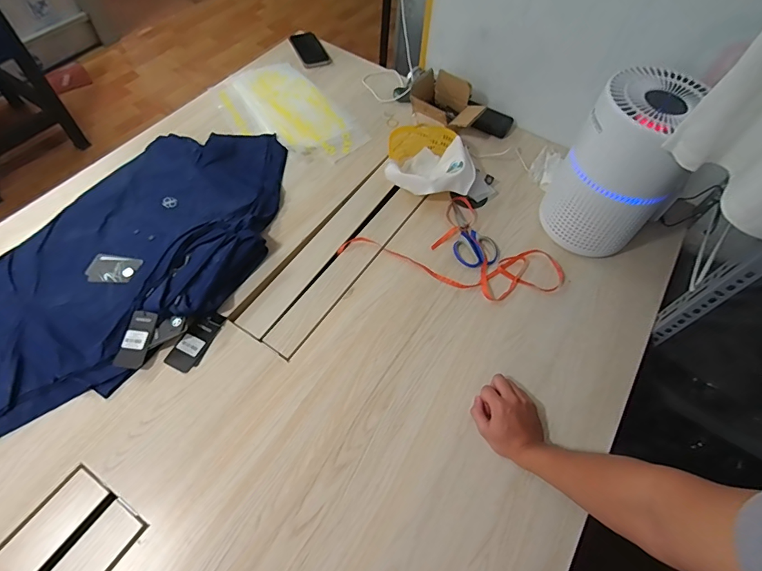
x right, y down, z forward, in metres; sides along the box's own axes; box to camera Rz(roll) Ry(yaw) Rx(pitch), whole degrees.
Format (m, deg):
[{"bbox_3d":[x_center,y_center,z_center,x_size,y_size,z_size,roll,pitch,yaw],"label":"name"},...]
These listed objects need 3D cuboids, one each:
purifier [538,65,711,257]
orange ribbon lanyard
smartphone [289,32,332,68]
[{"bbox_3d":[0.443,-0.212,0.787,0.192,0.306,0.178,36,63,17],"label":"purifier"},{"bbox_3d":[0.161,-0.095,0.880,0.436,0.013,0.224,17,59,8],"label":"orange ribbon lanyard"},{"bbox_3d":[-0.208,-0.694,1.216,0.085,0.009,0.157,-20,62,-16],"label":"smartphone"}]

